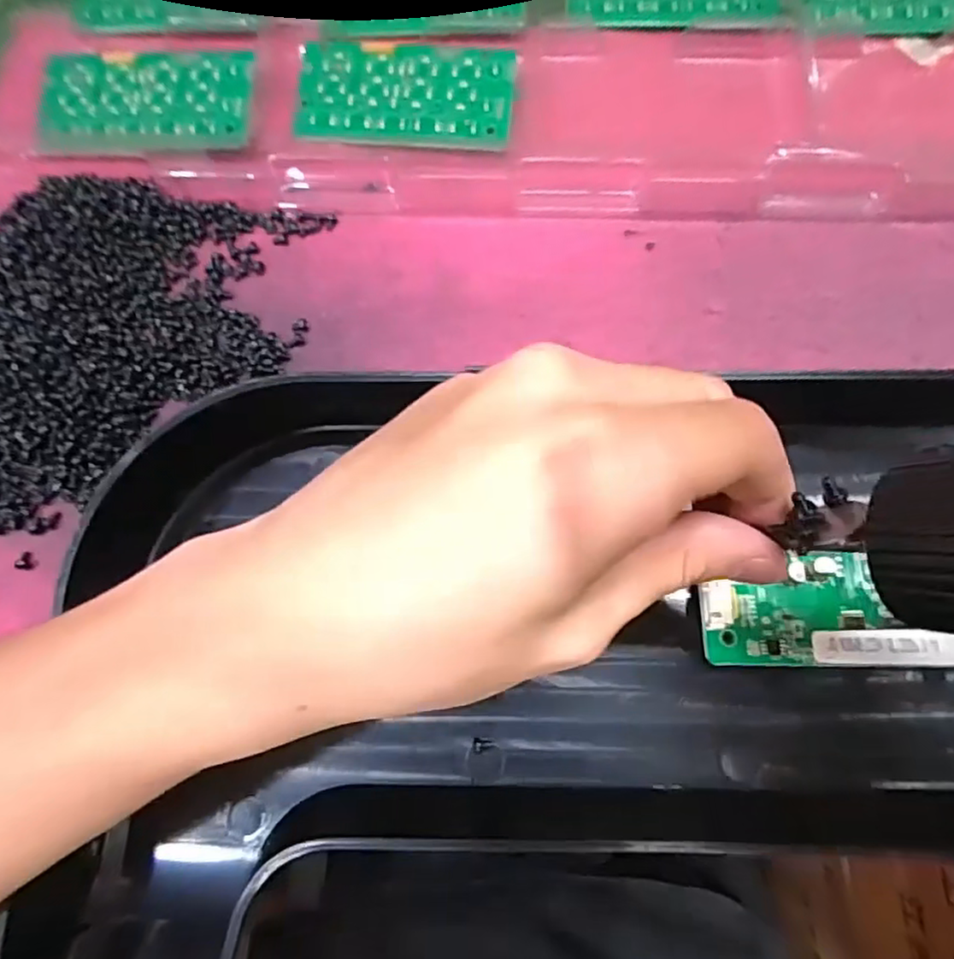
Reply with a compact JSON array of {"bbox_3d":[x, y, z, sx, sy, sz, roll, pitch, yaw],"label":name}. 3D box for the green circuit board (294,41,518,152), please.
[{"bbox_3d":[-0.031,-0.166,0.278,0.092,0.008,0.048,6,74,2],"label":"green circuit board"}]

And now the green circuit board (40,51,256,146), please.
[{"bbox_3d":[-0.143,-0.164,0.277,0.091,0.008,0.048,2,74,1],"label":"green circuit board"}]

